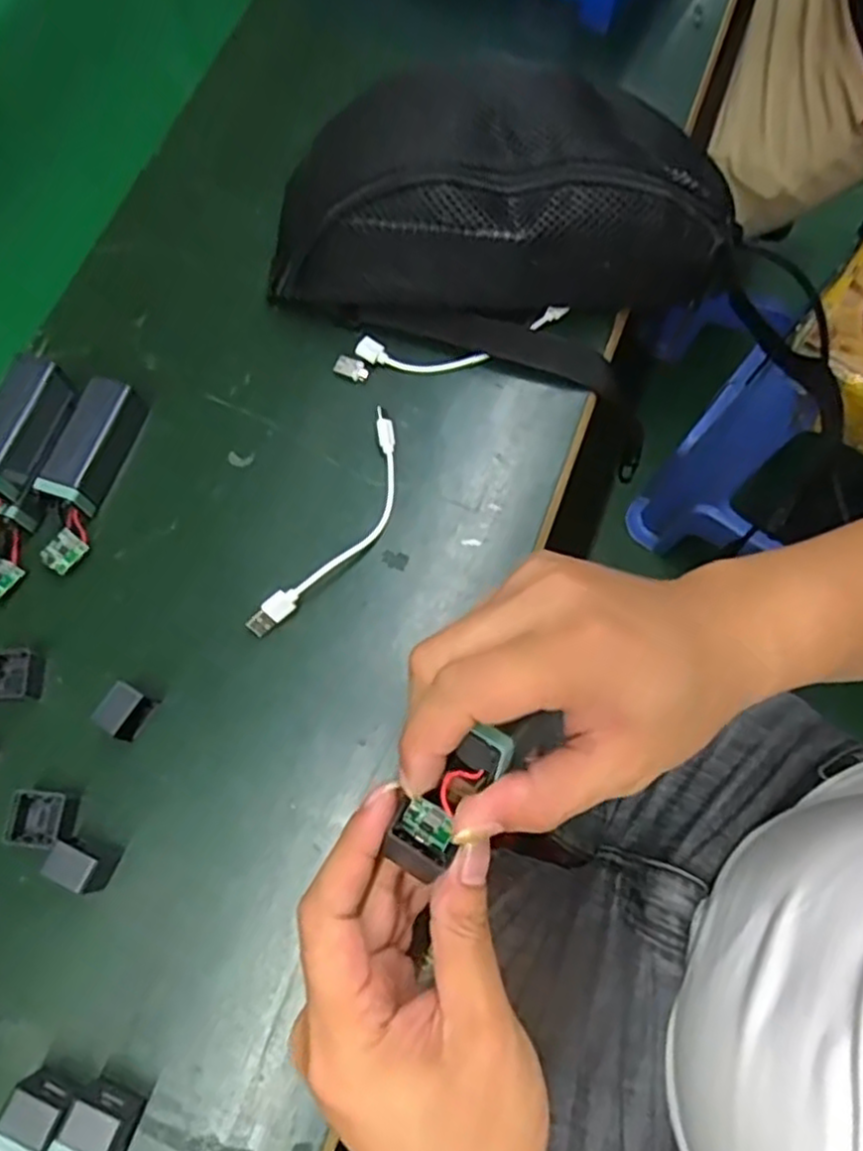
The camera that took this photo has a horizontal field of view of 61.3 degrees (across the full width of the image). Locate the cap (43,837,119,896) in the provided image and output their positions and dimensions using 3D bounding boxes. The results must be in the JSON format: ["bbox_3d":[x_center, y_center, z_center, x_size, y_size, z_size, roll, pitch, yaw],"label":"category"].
[{"bbox_3d":[-0.165,0.136,0.343,0.025,0.029,0.015,28,73,9],"label":"cap"}]

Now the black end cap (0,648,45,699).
[{"bbox_3d":[-0.217,0.050,0.376,0.028,0.014,0.025,-1,71,-1],"label":"black end cap"}]

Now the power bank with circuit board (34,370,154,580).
[{"bbox_3d":[-0.193,-0.057,0.406,0.033,0.026,0.107,17,72,5],"label":"power bank with circuit board"}]

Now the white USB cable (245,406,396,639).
[{"bbox_3d":[-0.049,-0.025,0.401,0.033,0.013,0.143,28,73,9],"label":"white USB cable"}]

